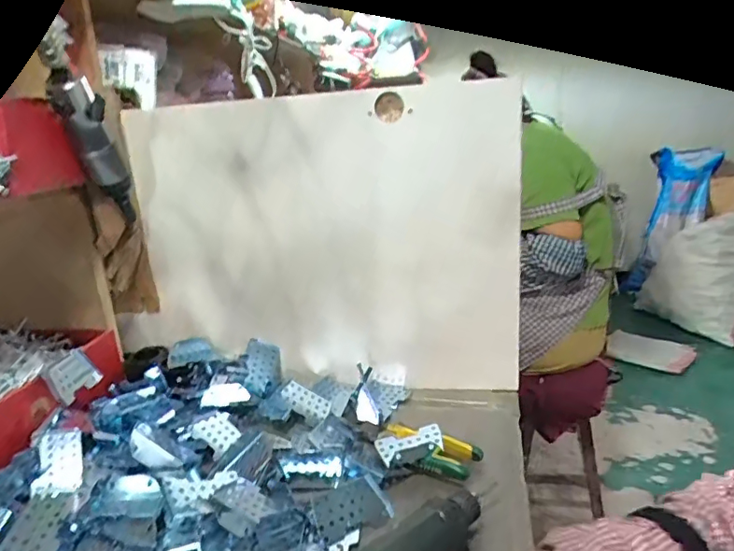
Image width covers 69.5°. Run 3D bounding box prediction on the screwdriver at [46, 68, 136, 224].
[{"bbox_3d":[-0.305,-0.141,0.608,0.047,0.186,0.036,-4,45,2],"label":"screwdriver"}]

